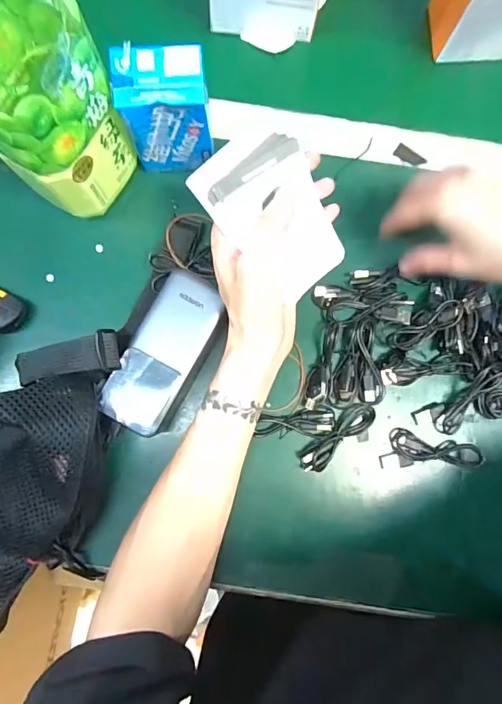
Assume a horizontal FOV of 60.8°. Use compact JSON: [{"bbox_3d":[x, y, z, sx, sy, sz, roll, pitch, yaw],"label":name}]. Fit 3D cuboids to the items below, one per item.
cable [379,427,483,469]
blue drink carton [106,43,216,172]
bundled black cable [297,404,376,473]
[{"bbox_3d":[0.161,0.085,0.373,0.095,0.012,0.032,1,83,-1],"label":"cable"},{"bbox_3d":[-0.064,-0.181,0.335,0.063,0.107,0.036,-4,83,-1],"label":"blue drink carton"},{"bbox_3d":[0.075,0.074,0.370,0.078,0.013,0.023,-39,85,-5],"label":"bundled black cable"}]

